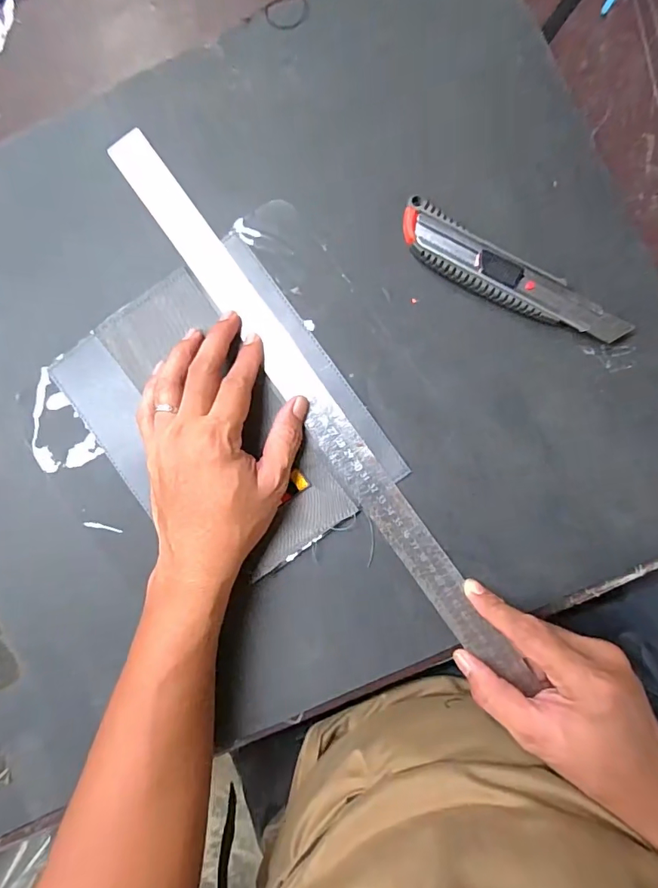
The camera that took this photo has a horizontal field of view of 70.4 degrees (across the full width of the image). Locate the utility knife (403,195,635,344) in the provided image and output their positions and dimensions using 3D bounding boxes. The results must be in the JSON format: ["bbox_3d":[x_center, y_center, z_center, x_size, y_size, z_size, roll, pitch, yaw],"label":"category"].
[{"bbox_3d":[0.122,-0.113,0.325,0.166,0.015,0.036,33,91,4],"label":"utility knife"}]

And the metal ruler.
[{"bbox_3d":[-0.011,-0.030,0.337,0.033,0.004,0.474,-36,87,1],"label":"metal ruler"}]

